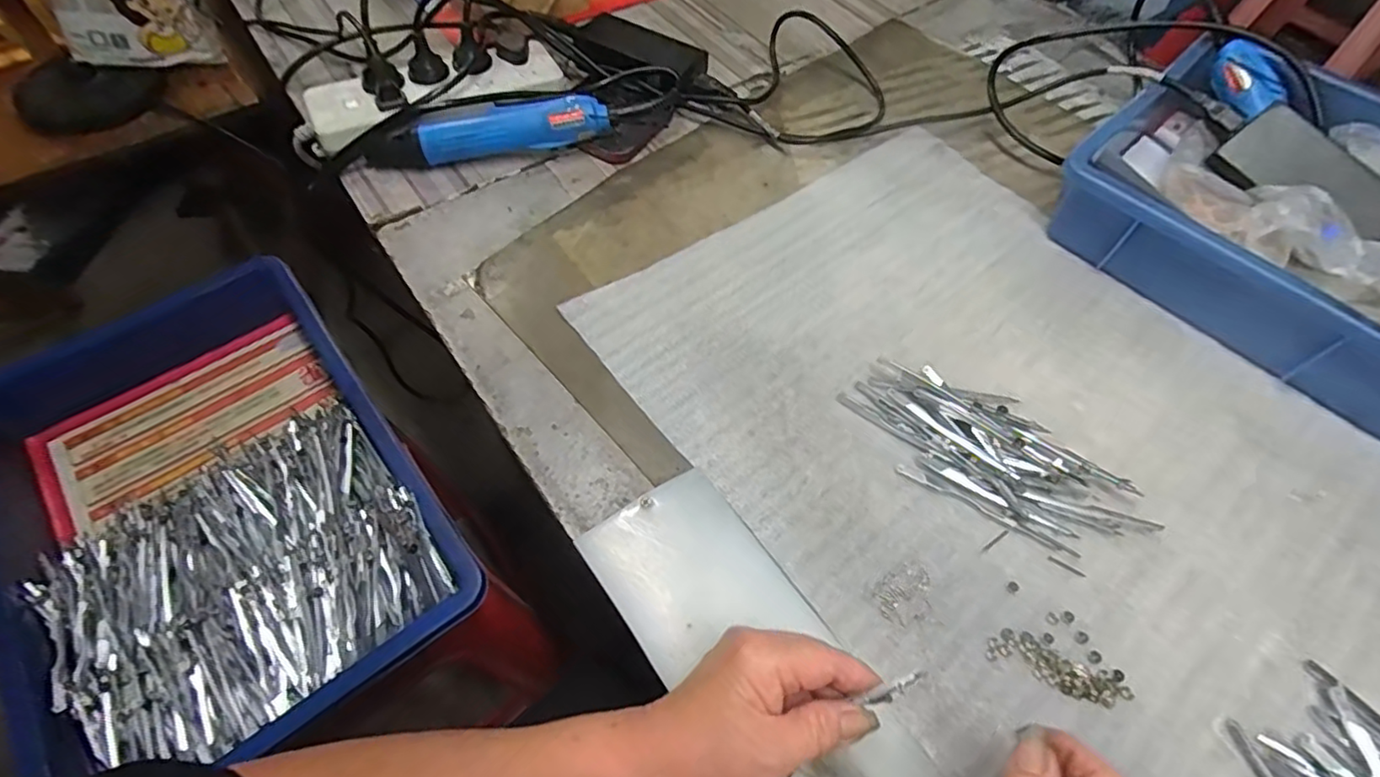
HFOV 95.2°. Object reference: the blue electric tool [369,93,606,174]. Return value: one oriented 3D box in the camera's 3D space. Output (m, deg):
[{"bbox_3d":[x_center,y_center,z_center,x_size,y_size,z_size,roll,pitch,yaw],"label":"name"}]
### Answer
[{"bbox_3d":[-0.183,-0.232,0.576,0.214,0.052,0.046,-13,61,-9],"label":"blue electric tool"}]

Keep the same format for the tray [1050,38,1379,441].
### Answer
[{"bbox_3d":[0.542,-0.101,0.498,0.274,0.093,0.435,-39,68,-22],"label":"tray"}]

